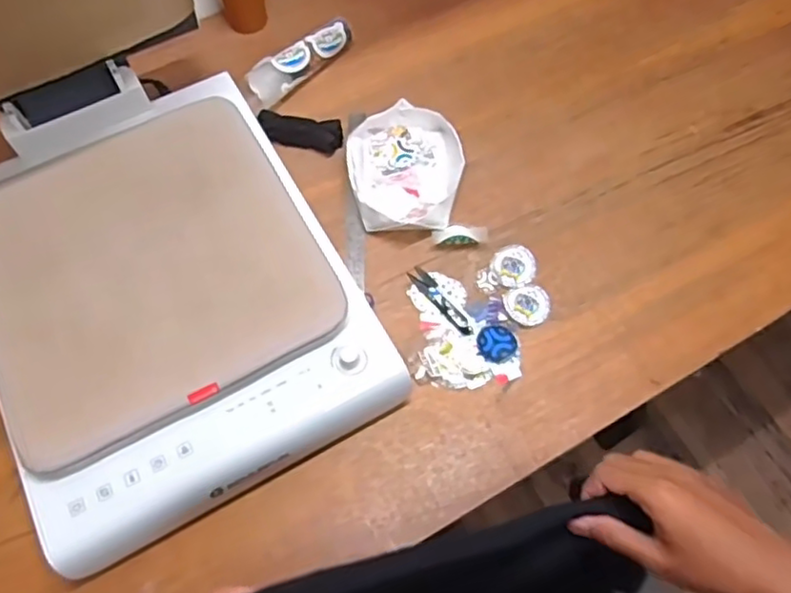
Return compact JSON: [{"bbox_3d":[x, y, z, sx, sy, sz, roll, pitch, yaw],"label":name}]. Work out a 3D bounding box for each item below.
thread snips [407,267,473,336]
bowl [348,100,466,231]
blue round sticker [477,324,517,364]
[{"bbox_3d":[0.061,0.006,0.864,0.024,0.008,0.116,-37,71,-14],"label":"thread snips"},{"bbox_3d":[0.014,-0.181,0.925,0.161,0.042,0.207,-4,67,-1],"label":"bowl"},{"bbox_3d":[0.131,0.060,0.834,0.050,0.004,0.050,0,67,0],"label":"blue round sticker"}]

